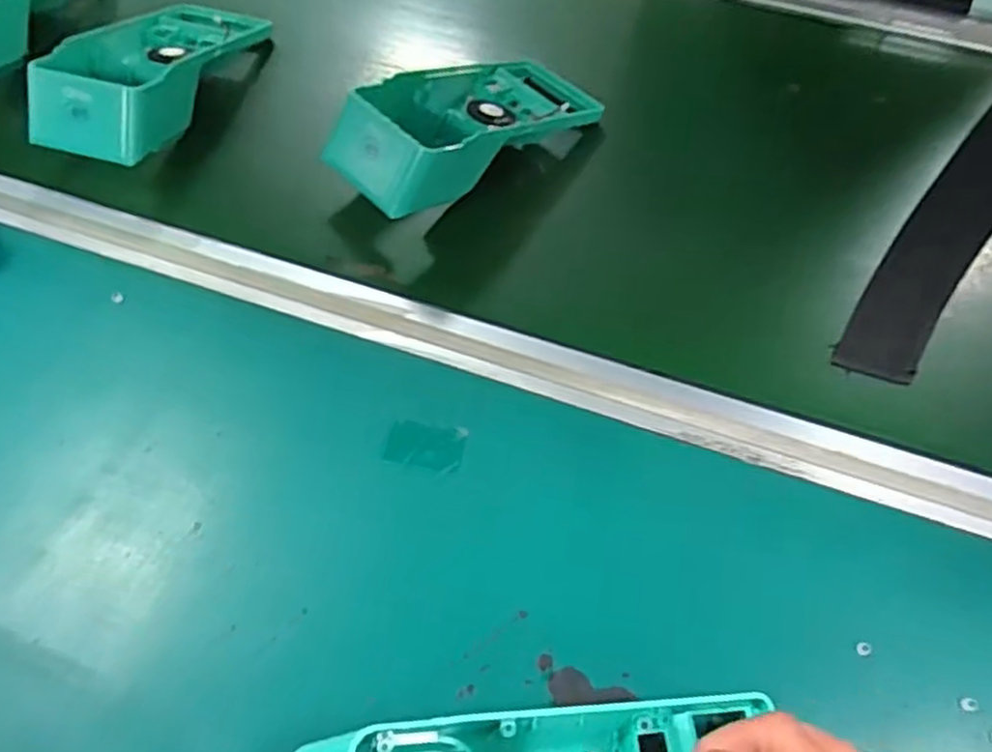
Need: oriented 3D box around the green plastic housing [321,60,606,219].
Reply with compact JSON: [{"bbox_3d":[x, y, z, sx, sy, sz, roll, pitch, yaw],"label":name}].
[{"bbox_3d":[-0.017,-0.174,0.456,0.194,0.054,0.091,-37,66,-21],"label":"green plastic housing"}]

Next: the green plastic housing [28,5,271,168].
[{"bbox_3d":[-0.238,-0.224,0.480,0.098,0.055,0.199,16,60,9],"label":"green plastic housing"}]

